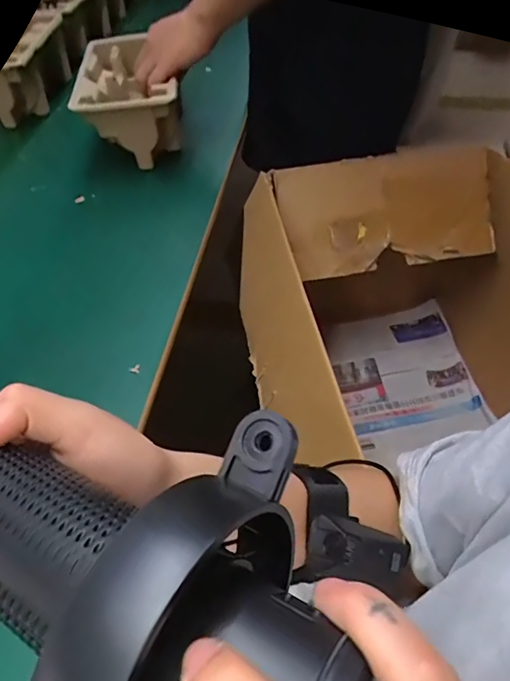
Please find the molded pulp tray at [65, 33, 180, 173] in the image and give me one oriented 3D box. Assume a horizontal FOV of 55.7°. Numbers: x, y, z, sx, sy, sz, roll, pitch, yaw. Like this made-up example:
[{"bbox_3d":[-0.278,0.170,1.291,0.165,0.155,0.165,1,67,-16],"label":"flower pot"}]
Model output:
[{"bbox_3d":[-0.182,-0.336,0.700,0.129,0.125,0.192,-12,49,-5],"label":"molded pulp tray"}]

